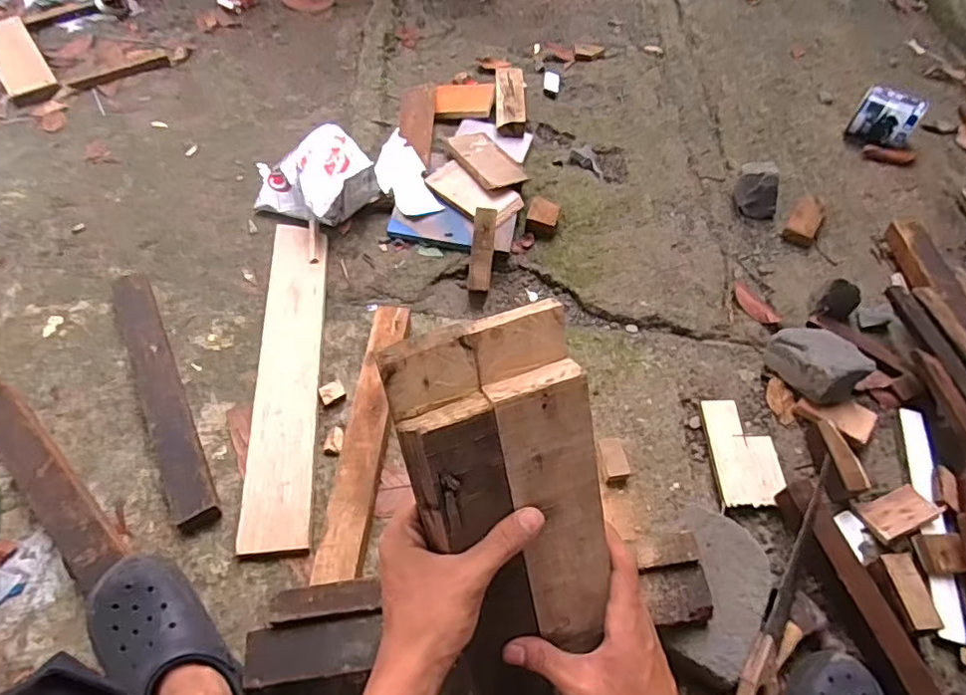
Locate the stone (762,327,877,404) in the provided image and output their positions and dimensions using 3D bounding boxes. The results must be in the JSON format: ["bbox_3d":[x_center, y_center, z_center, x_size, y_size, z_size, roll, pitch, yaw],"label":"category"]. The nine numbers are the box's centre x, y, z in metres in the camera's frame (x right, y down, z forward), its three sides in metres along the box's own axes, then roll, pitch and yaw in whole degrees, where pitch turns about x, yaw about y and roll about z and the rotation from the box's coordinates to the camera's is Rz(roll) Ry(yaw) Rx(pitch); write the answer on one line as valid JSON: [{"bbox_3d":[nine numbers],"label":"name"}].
[{"bbox_3d":[0.578,0.016,1.005,0.121,0.085,0.149,-26,62,-17],"label":"stone"}]

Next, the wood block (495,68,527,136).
[{"bbox_3d":[0.066,-0.593,1.408,0.069,0.037,0.212,1,58,-1],"label":"wood block"}]

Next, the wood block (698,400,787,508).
[{"bbox_3d":[0.416,0.164,0.936,0.099,0.017,0.170,-1,58,-3],"label":"wood block"}]

